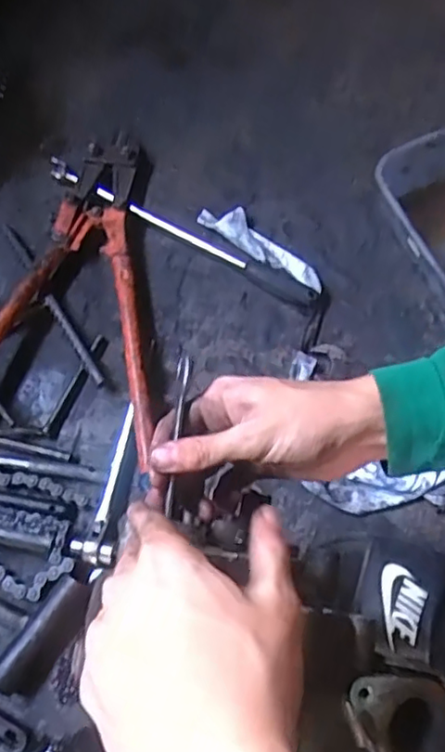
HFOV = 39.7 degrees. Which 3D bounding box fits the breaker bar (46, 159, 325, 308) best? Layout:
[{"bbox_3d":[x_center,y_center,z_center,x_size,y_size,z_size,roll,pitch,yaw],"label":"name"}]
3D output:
[{"bbox_3d":[-0.062,-0.196,0.803,0.418,0.022,0.030,30,72,12],"label":"breaker bar"}]

